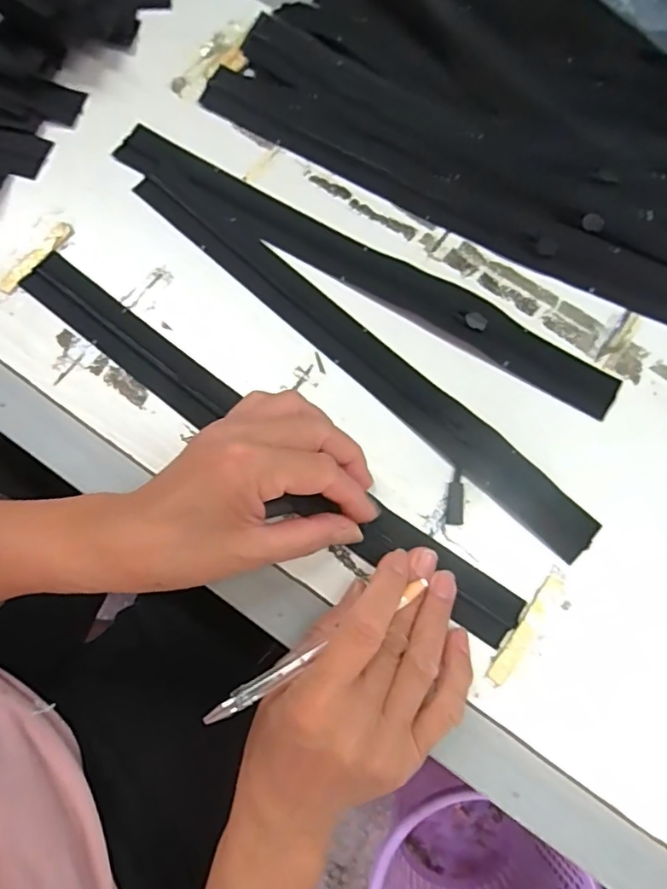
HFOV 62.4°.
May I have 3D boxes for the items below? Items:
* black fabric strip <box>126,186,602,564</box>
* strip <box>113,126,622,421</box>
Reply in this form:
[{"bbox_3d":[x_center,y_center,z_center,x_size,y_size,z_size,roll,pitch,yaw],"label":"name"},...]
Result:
[{"bbox_3d":[0.015,-0.056,0.336,0.342,0.007,0.031,41,80,9],"label":"black fabric strip"},{"bbox_3d":[0.016,-0.113,0.346,0.345,0.007,0.032,30,79,6],"label":"strip"}]

